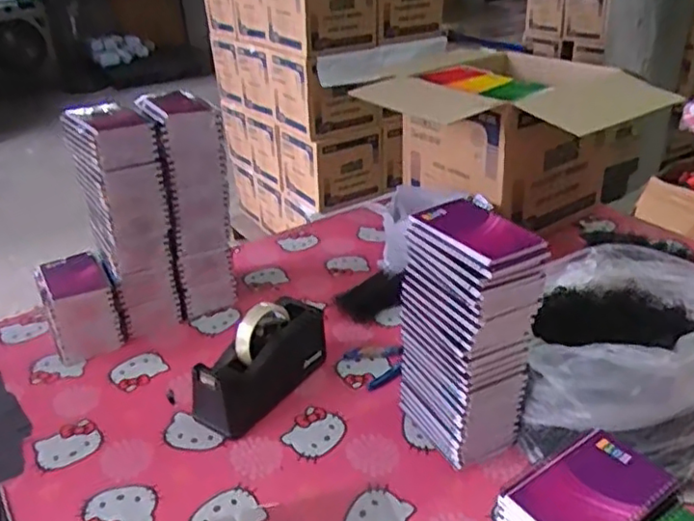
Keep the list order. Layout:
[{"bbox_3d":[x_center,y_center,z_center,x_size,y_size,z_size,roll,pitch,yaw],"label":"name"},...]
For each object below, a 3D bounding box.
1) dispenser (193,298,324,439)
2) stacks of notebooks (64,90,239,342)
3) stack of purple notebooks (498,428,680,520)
[{"bbox_3d":[-0.112,0.134,0.842,0.069,0.113,0.200,16,34,30],"label":"dispenser"},{"bbox_3d":[-0.294,-0.071,0.995,0.211,0.333,0.148,-13,31,-18],"label":"stacks of notebooks"},{"bbox_3d":[0.210,0.255,0.570,0.129,0.148,0.095,-18,32,-26],"label":"stack of purple notebooks"}]

